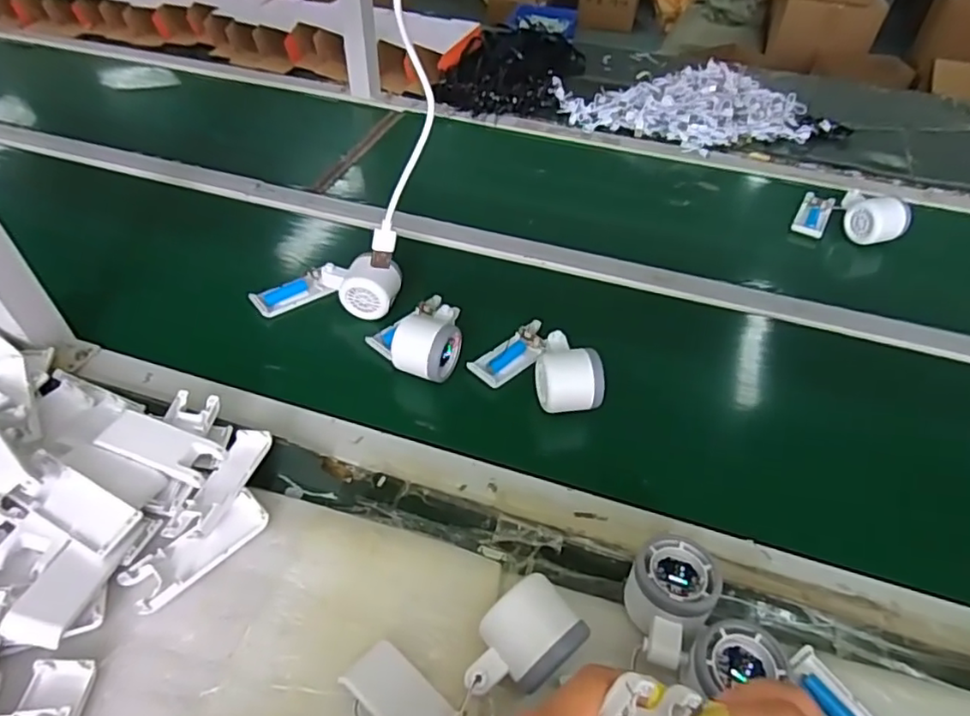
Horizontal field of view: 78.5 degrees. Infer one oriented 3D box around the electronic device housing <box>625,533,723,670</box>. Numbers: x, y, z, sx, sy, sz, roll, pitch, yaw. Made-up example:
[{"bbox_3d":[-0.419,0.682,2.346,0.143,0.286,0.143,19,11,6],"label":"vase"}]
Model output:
[{"bbox_3d":[0.128,0.176,0.426,0.056,0.054,0.085,22,50,16],"label":"electronic device housing"}]

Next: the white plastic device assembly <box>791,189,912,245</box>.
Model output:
[{"bbox_3d":[0.504,-0.199,0.812,0.132,0.055,0.092,30,52,24],"label":"white plastic device assembly"}]

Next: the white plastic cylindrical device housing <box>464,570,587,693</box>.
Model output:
[{"bbox_3d":[0.023,0.194,0.395,0.078,0.052,0.054,-34,58,-30],"label":"white plastic cylindrical device housing"}]

